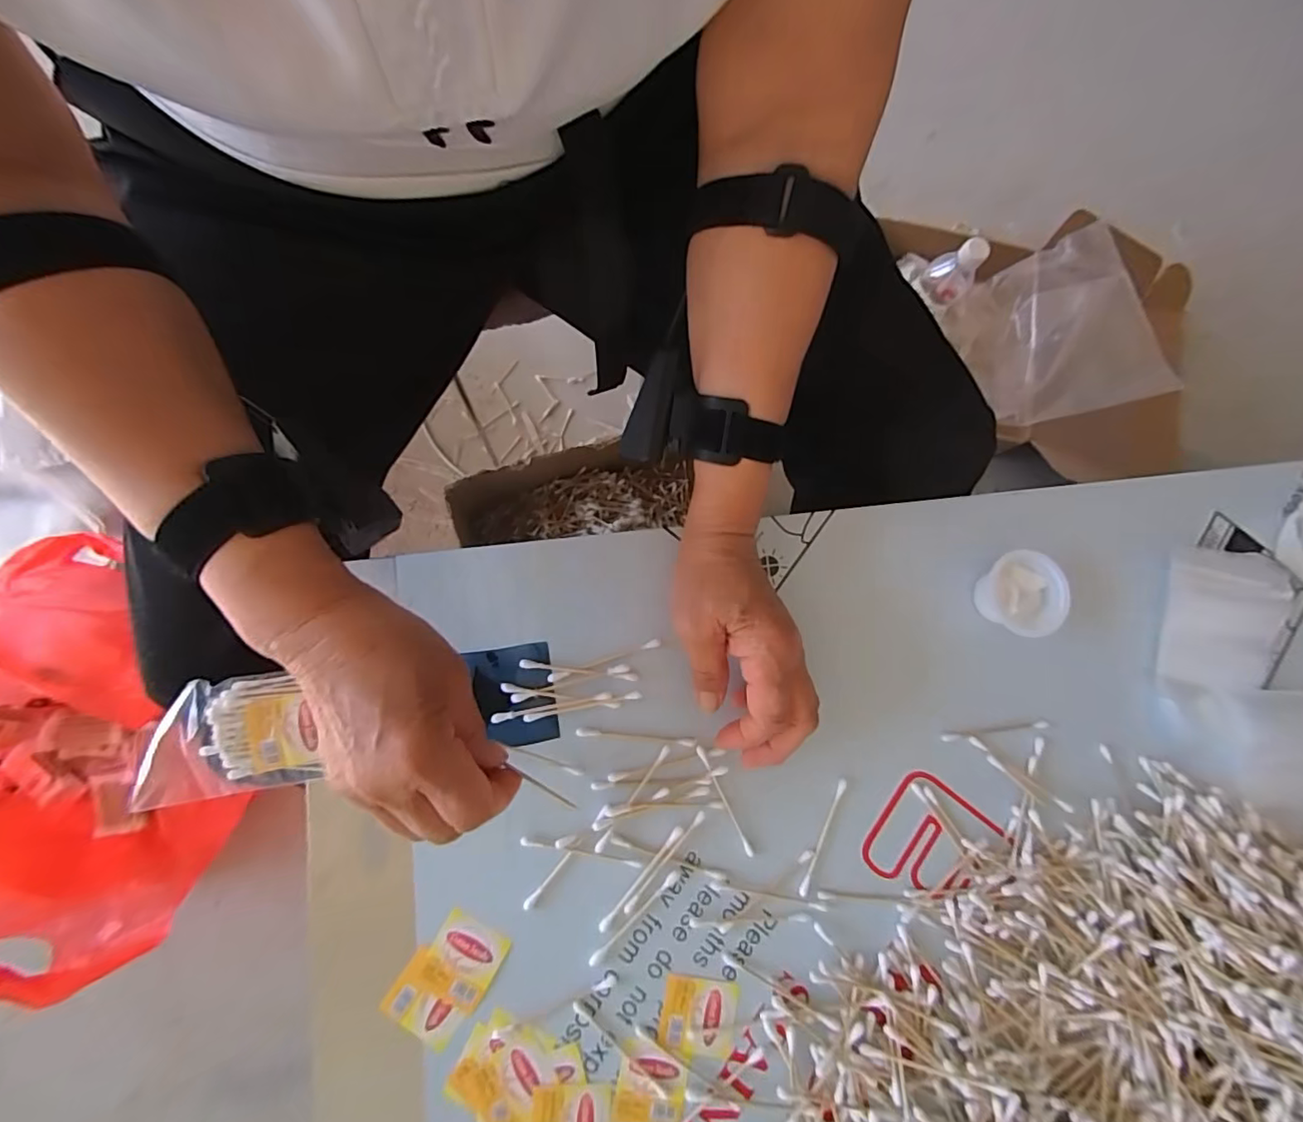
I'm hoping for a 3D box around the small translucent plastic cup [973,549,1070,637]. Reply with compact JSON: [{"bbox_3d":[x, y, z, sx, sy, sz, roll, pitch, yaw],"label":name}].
[{"bbox_3d":[0.240,0.024,0.367,0.048,0.034,0.052,1,82,-6],"label":"small translucent plastic cup"}]

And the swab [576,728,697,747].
[{"bbox_3d":[-0.009,0.108,0.341,0.073,0.004,0.005,6,81,-5],"label":"swab"}]

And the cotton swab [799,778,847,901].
[{"bbox_3d":[0.106,0.170,0.342,0.005,0.004,0.071,26,80,-2],"label":"cotton swab"}]

